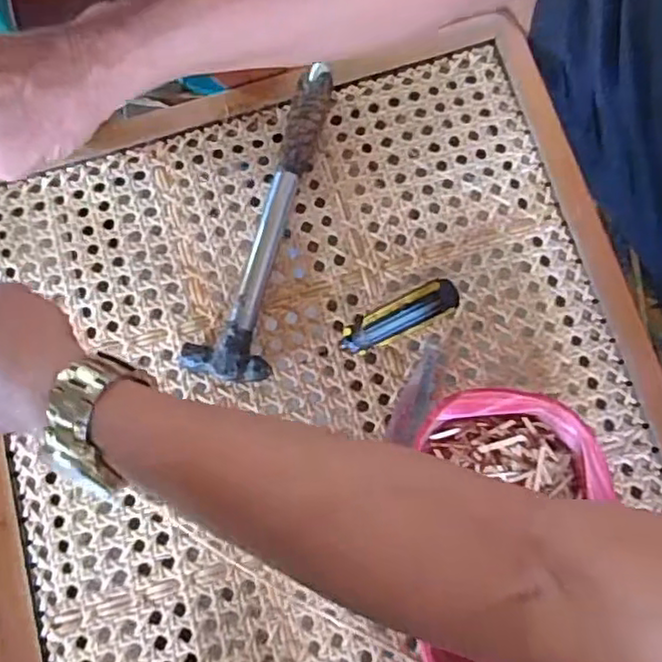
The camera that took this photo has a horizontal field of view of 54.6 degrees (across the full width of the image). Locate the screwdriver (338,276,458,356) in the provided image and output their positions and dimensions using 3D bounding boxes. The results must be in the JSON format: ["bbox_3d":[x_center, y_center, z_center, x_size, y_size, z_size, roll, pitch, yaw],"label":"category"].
[{"bbox_3d":[0.039,-0.005,0.411,0.016,0.097,0.023,-7,75,-45],"label":"screwdriver"}]

